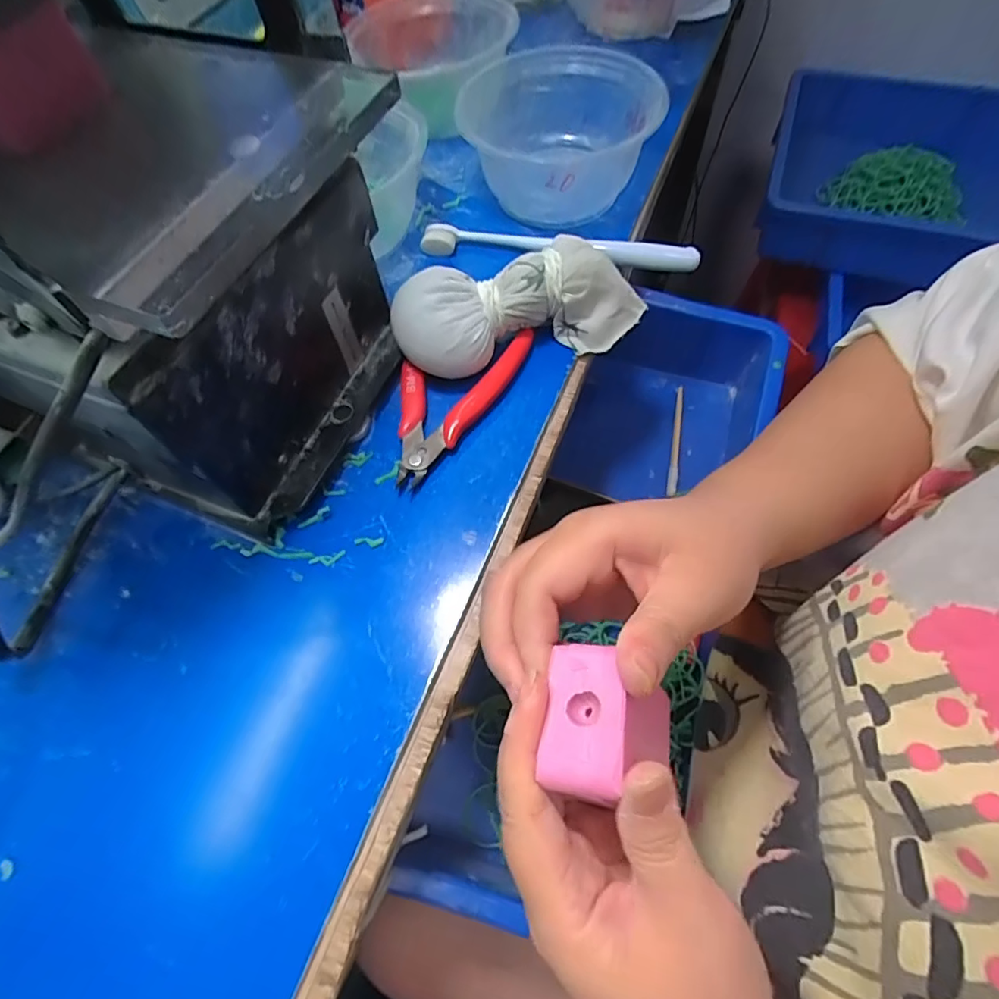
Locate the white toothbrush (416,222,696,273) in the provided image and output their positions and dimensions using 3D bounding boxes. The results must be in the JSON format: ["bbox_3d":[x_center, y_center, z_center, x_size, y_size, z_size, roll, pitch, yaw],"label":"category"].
[{"bbox_3d":[0.038,-0.167,0.359,0.182,0.018,0.015,9,63,8],"label":"white toothbrush"}]

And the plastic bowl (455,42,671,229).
[{"bbox_3d":[0.046,-0.248,0.371,0.115,0.059,0.123,-1,62,3],"label":"plastic bowl"}]

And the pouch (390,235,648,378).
[{"bbox_3d":[0.015,-0.111,0.313,0.152,0.049,0.050,-19,62,-6],"label":"pouch"}]

